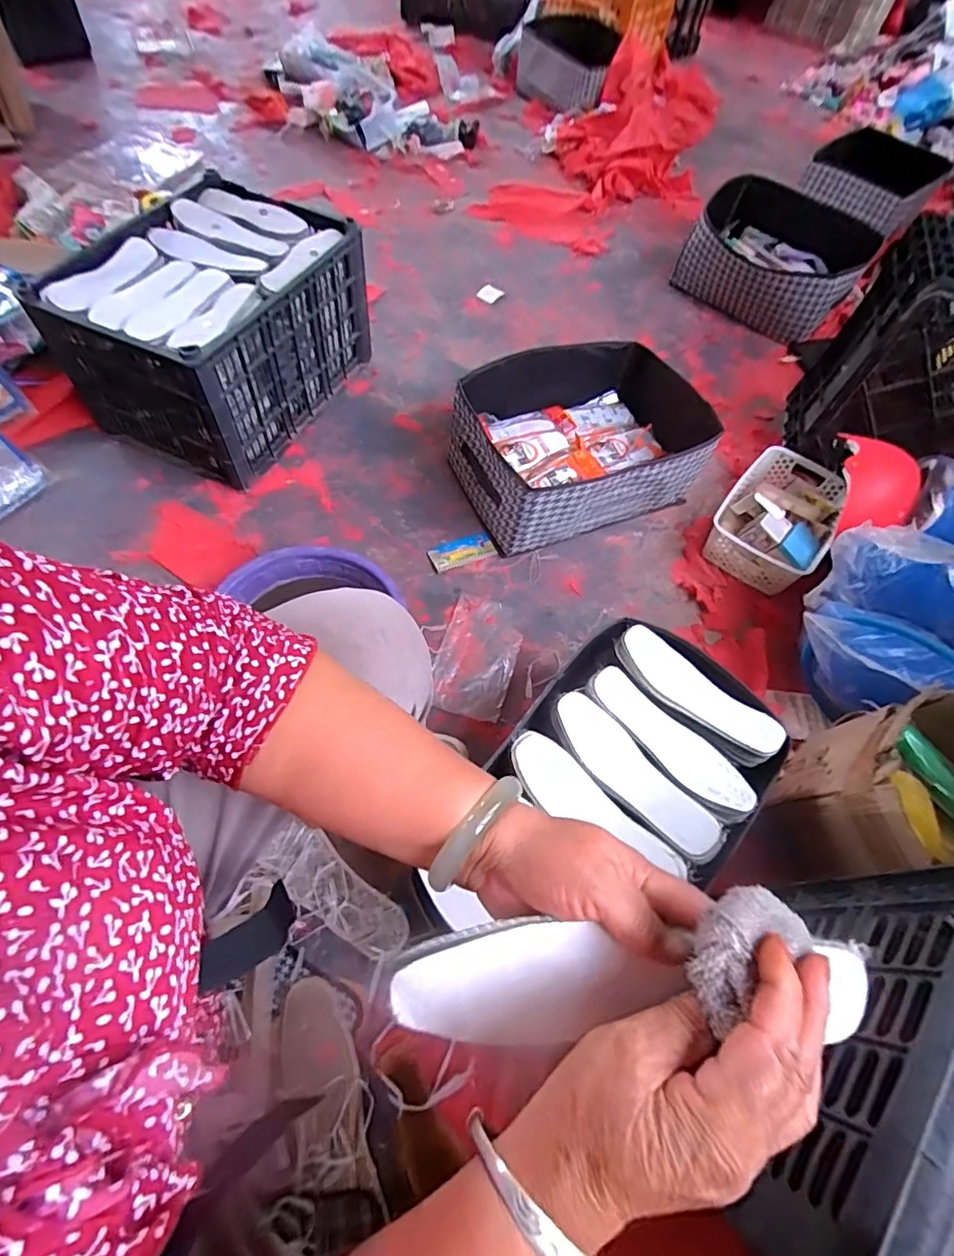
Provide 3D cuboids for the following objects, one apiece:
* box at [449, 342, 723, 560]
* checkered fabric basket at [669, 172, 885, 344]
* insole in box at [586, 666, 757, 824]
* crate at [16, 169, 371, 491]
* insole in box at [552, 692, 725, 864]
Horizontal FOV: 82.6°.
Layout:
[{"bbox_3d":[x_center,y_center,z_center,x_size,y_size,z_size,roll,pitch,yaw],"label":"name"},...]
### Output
[{"bbox_3d":[0.205,-0.356,1.053,0.467,0.184,0.327,-22,66,-16],"label":"box"},{"bbox_3d":[0.807,-1.012,1.464,0.437,0.181,0.400,28,62,11],"label":"checkered fabric basket"},{"bbox_3d":[0.241,0.137,0.677,0.076,0.034,0.227,-37,71,-22],"label":"insole in box"},{"bbox_3d":[-0.502,-0.591,1.080,0.401,0.279,0.489,24,62,9],"label":"crate"},{"bbox_3d":[0.182,0.173,0.639,0.073,0.023,0.232,-35,70,-22],"label":"insole in box"}]

